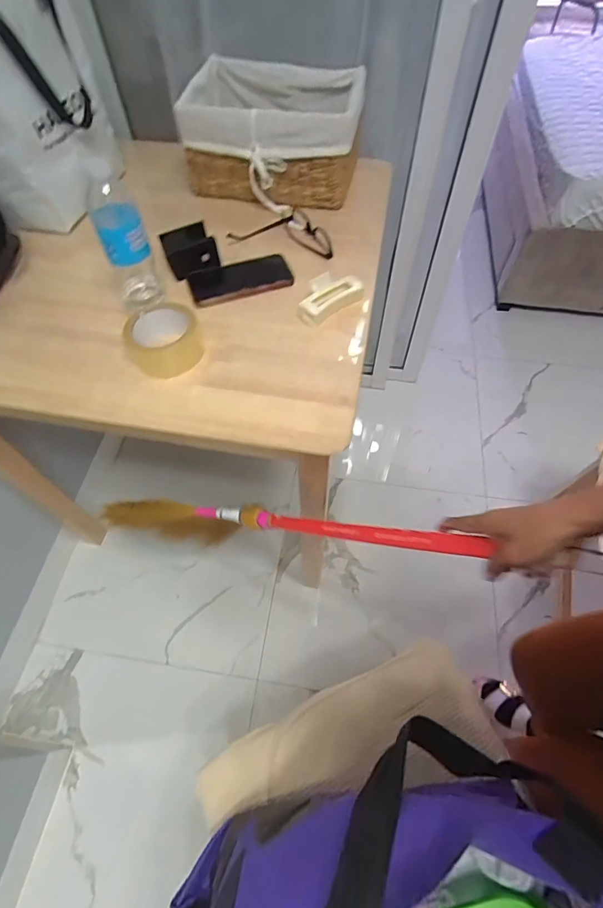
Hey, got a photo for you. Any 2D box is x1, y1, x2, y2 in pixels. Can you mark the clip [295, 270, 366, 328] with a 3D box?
[{"bbox_3d":[0.037,-0.246,0.664,0.106,0.042,0.064,-34,65,-19],"label":"clip"}]

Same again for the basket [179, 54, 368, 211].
[{"bbox_3d":[-0.060,-0.609,0.814,0.309,0.153,0.272,-1,59,-1],"label":"basket"}]

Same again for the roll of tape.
[{"bbox_3d":[-0.194,-0.162,0.601,0.094,0.049,0.101,0,59,0],"label":"roll of tape"}]

